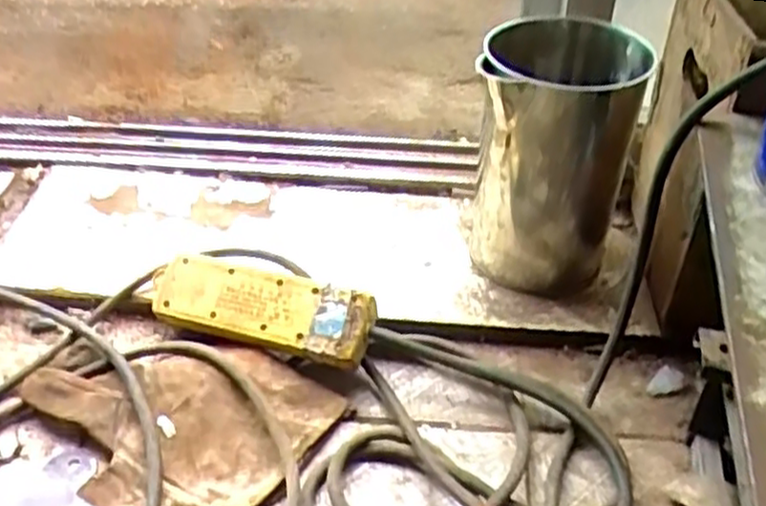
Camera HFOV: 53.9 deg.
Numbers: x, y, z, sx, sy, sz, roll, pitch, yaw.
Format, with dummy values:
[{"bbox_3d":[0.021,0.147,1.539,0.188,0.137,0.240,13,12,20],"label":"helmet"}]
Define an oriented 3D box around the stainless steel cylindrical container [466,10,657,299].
[{"bbox_3d":[0.146,-0.083,0.656,0.119,0.214,0.115,1,41,0],"label":"stainless steel cylindrical container"}]

